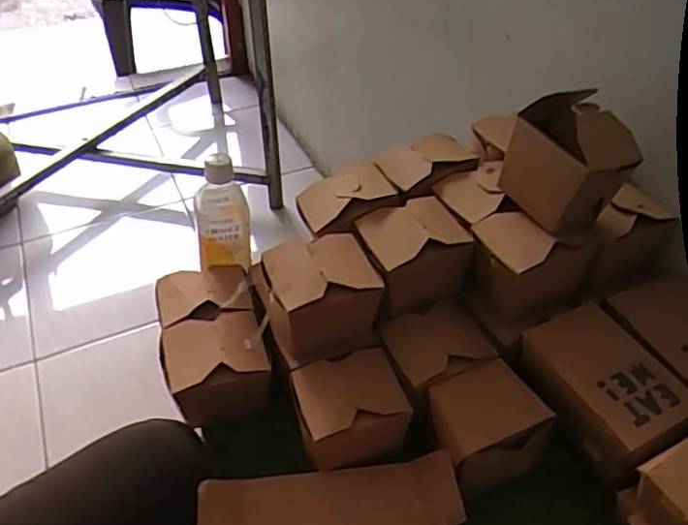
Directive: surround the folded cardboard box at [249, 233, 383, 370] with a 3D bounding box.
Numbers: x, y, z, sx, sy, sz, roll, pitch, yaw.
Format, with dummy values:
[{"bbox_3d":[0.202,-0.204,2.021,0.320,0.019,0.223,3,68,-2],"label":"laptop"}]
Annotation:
[{"bbox_3d":[-0.027,0.039,0.620,0.107,0.099,0.084,-14,44,-16],"label":"folded cardboard box"}]

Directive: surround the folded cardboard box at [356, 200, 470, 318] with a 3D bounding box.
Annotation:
[{"bbox_3d":[0.071,-0.005,0.648,0.098,0.084,0.089,-14,44,-15],"label":"folded cardboard box"}]

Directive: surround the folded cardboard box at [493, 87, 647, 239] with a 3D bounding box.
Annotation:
[{"bbox_3d":[0.217,-0.096,0.604,0.083,0.102,0.099,-22,47,-22],"label":"folded cardboard box"}]

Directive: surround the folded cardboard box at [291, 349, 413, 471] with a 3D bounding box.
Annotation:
[{"bbox_3d":[0.000,0.143,0.605,0.104,0.065,0.093,-14,44,-15],"label":"folded cardboard box"}]

